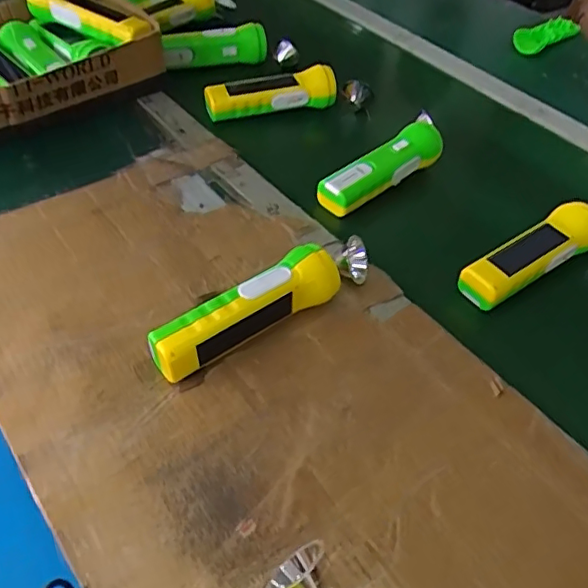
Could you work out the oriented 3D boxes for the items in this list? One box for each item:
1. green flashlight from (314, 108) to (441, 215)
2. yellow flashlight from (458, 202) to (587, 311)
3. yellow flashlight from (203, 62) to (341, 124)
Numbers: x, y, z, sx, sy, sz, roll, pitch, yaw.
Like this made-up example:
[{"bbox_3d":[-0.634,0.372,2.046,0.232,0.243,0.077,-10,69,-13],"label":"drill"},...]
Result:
[{"bbox_3d":[0.111,-0.148,0.650,0.050,0.038,0.197,36,53,26],"label":"green flashlight"},{"bbox_3d":[0.233,-0.042,0.554,0.162,0.047,0.043,-24,53,-26],"label":"yellow flashlight"},{"bbox_3d":[-0.030,-0.265,0.747,0.172,0.053,0.047,-11,48,-16],"label":"yellow flashlight"}]

